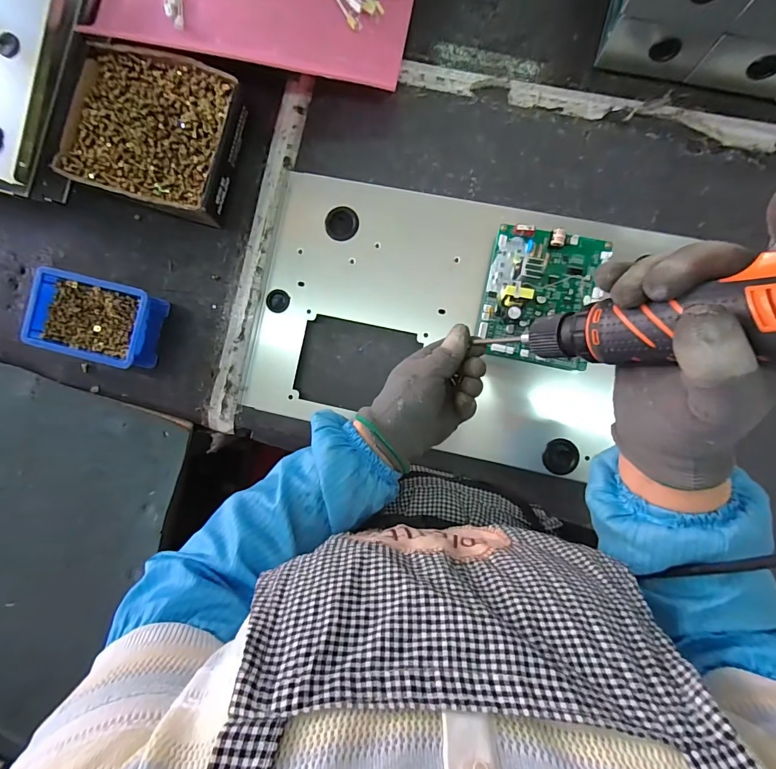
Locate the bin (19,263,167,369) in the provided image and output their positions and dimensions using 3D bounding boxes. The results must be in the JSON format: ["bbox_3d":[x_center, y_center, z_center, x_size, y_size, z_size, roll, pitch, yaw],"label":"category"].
[{"bbox_3d":[-0.373,-0.083,0.521,0.146,0.061,0.097,15,92,6],"label":"bin"}]

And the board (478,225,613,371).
[{"bbox_3d":[0.174,-0.101,0.450,0.124,0.037,0.151,11,92,6],"label":"board"}]

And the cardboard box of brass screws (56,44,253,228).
[{"bbox_3d":[-0.294,-0.316,0.520,0.205,0.058,0.185,17,92,6],"label":"cardboard box of brass screws"}]

